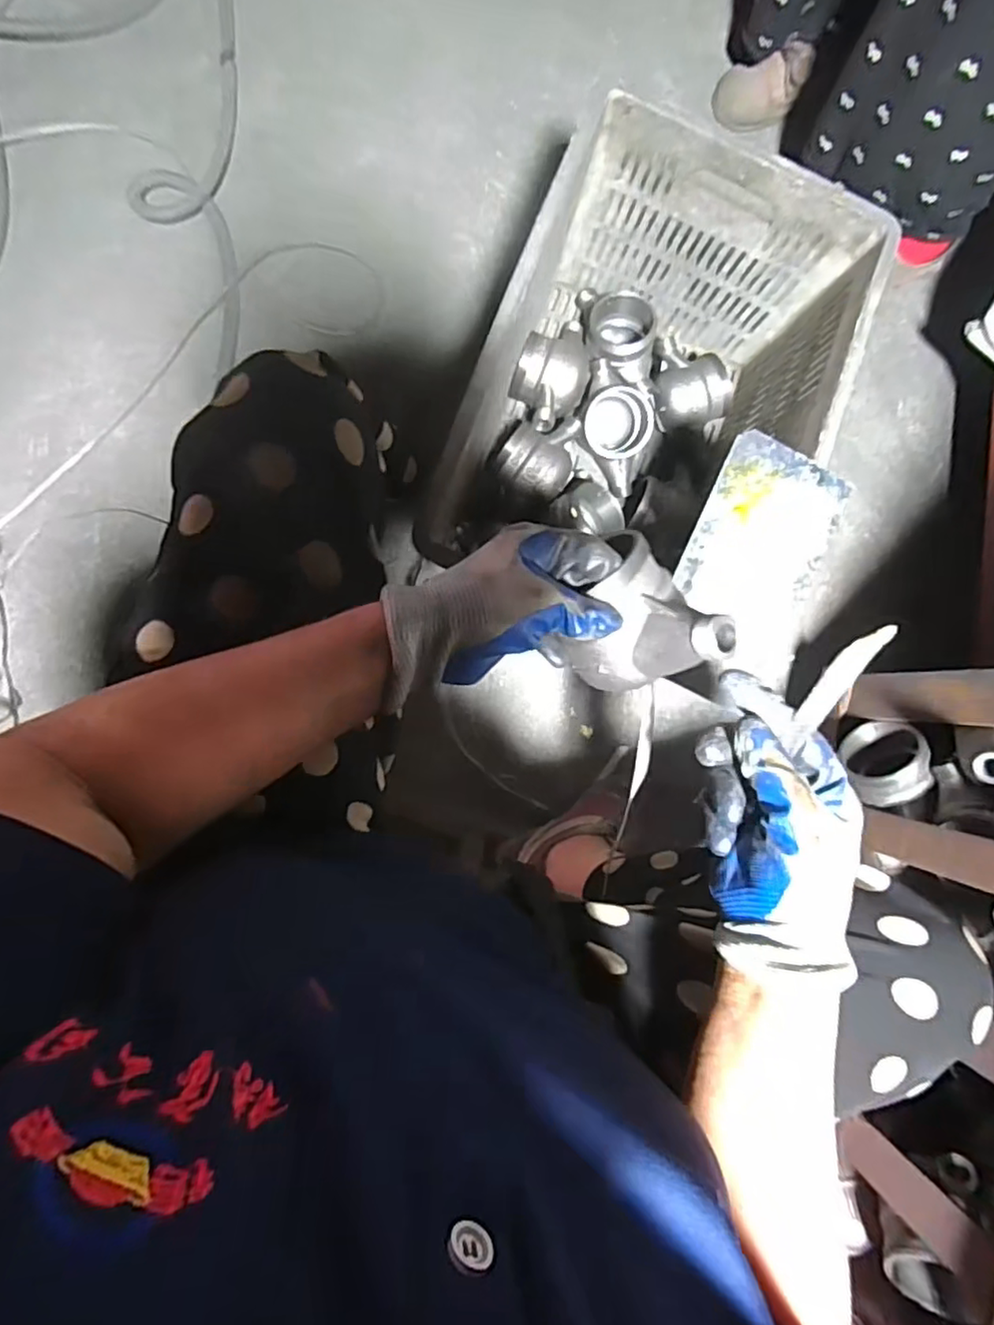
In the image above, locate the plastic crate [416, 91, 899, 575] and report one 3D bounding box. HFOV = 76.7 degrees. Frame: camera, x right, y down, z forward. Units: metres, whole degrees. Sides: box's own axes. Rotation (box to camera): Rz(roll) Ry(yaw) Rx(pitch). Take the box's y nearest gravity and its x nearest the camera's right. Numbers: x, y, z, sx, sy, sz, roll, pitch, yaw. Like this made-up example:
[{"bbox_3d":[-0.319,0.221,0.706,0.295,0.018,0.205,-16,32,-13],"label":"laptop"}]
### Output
[{"bbox_3d":[0.143,-0.263,0.687,0.317,0.268,0.427,21,85,-6],"label":"plastic crate"}]

